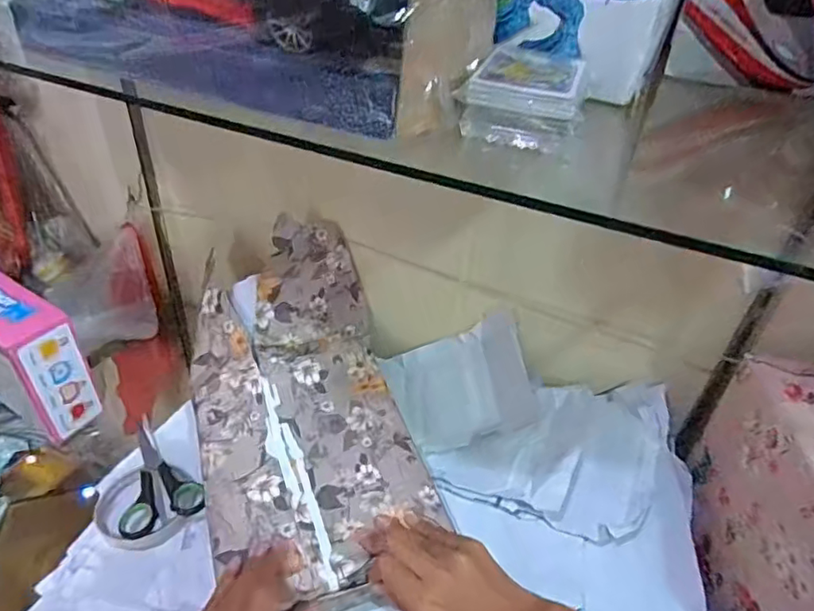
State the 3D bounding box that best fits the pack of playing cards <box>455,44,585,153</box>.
[{"bbox_3d":[0.060,-0.104,0.279,0.053,0.023,0.088,16,40,14],"label":"pack of playing cards"}]

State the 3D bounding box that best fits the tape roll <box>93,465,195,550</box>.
[{"bbox_3d":[-0.244,0.184,0.526,0.087,0.015,0.086,3,38,-2],"label":"tape roll"}]

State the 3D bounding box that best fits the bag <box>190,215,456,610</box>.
[{"bbox_3d":[-0.092,0.071,0.499,0.184,0.147,0.299,-9,40,-17],"label":"bag"}]

